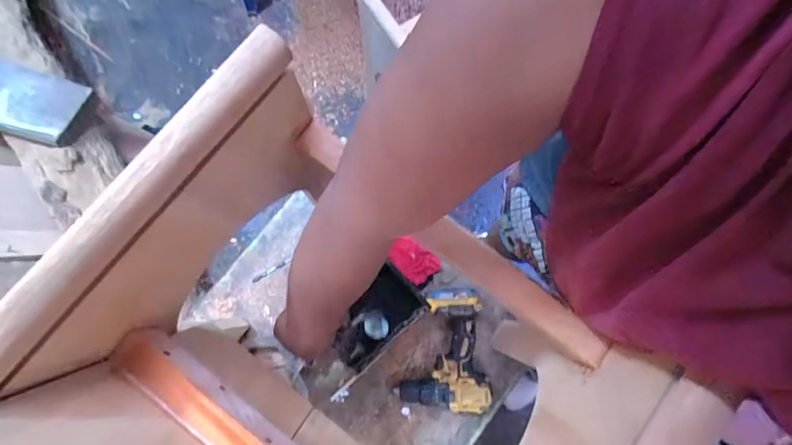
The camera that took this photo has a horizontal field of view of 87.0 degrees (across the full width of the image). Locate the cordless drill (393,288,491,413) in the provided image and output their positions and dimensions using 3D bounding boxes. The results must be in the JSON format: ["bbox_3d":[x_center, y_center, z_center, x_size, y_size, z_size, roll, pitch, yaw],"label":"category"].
[{"bbox_3d":[0.090,0.242,0.813,0.174,0.073,0.224,3,80,0],"label":"cordless drill"}]

